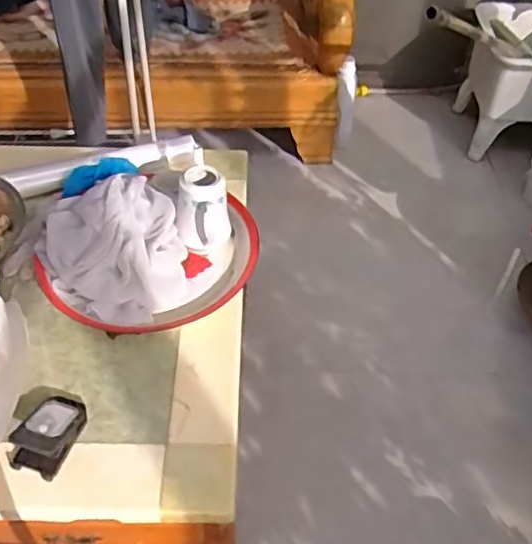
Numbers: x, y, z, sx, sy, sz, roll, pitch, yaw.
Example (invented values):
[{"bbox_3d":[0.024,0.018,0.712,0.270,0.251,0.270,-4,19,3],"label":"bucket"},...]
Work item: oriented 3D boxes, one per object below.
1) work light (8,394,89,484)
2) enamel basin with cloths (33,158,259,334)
[{"bbox_3d":[-0.306,0.230,0.912,0.076,0.057,0.117,13,49,10],"label":"work light"},{"bbox_3d":[-0.214,-0.095,1.145,0.398,0.138,0.410,1,48,-1],"label":"enamel basin with cloths"}]

